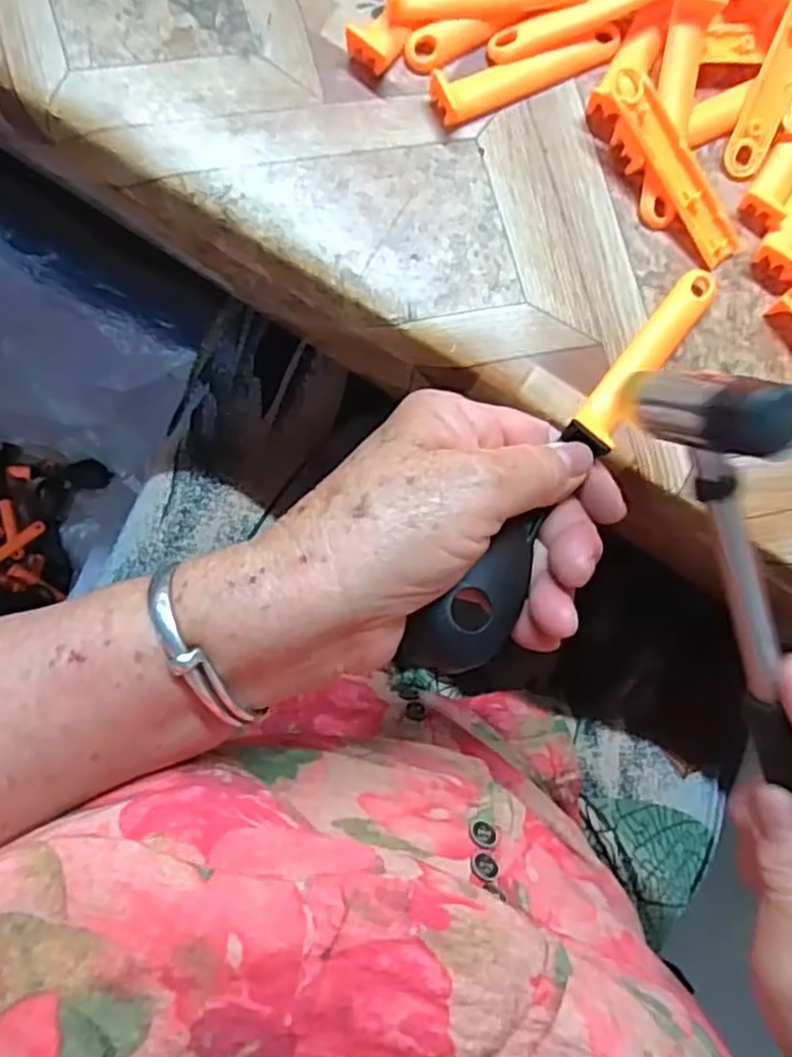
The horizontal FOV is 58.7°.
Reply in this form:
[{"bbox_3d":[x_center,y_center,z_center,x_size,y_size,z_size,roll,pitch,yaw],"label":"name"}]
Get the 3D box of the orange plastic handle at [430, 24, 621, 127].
[{"bbox_3d":[0.049,-0.169,0.258,0.075,0.015,0.015,-25,89,-5],"label":"orange plastic handle"}]

